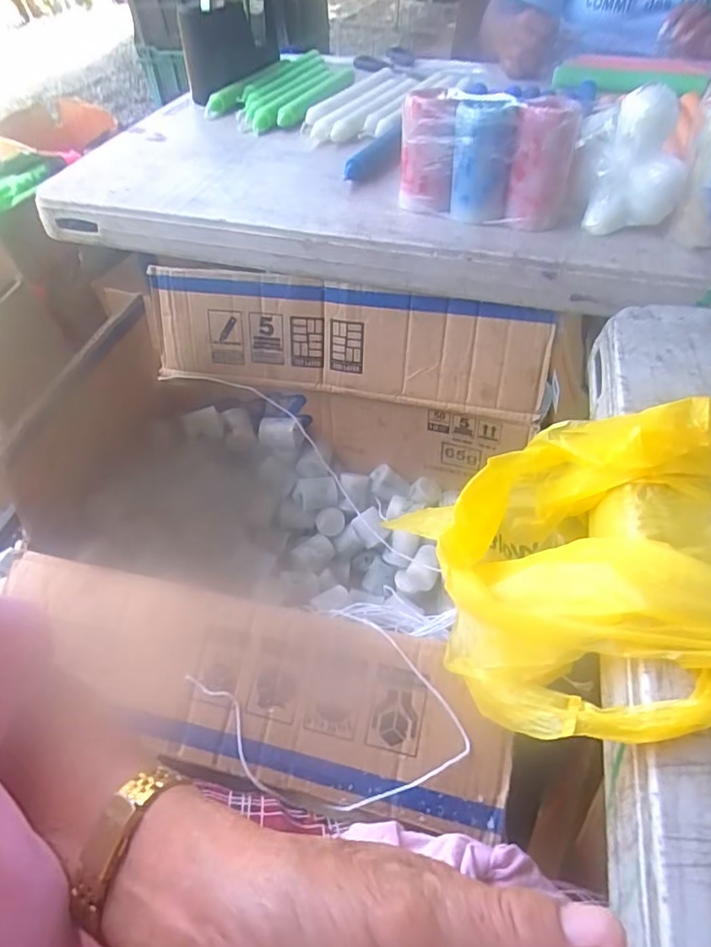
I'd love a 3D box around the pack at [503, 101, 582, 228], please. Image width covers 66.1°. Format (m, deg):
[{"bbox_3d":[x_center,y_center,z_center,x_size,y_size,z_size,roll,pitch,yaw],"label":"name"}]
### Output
[{"bbox_3d":[0.159,-0.264,0.472,0.048,0.104,0.047,11,51,12],"label":"pack"}]

